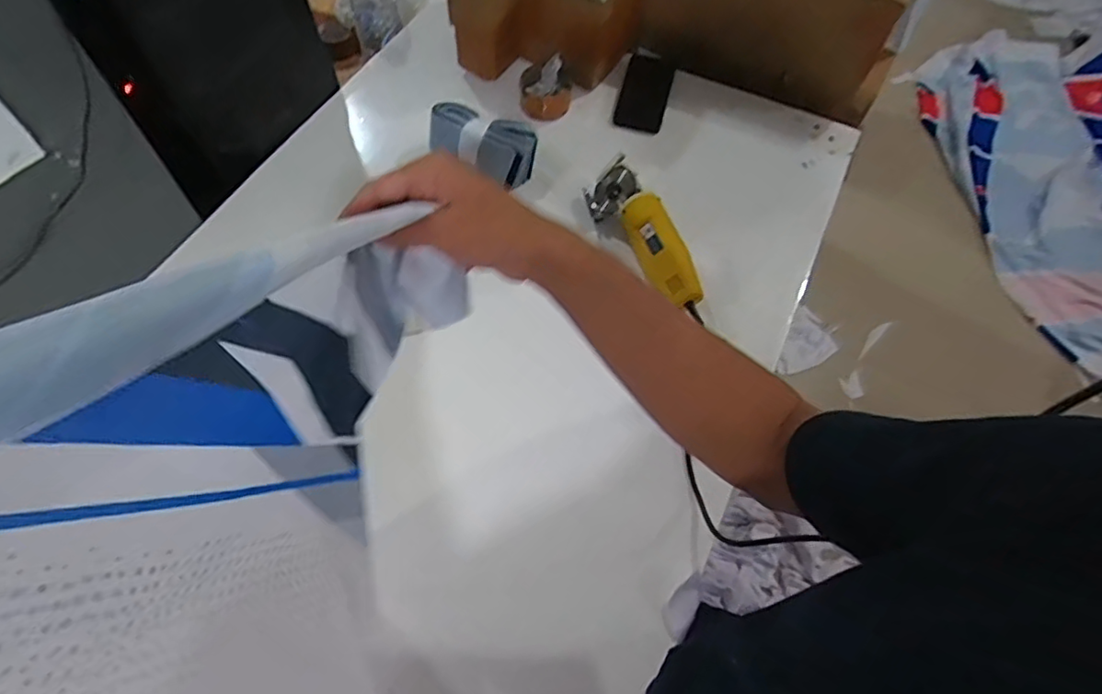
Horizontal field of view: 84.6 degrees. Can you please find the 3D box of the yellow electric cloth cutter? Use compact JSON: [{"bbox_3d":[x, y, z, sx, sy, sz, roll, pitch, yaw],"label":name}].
[{"bbox_3d":[0.126,-0.155,0.836,0.072,0.089,0.253,-21,64,-13],"label":"yellow electric cloth cutter"}]

